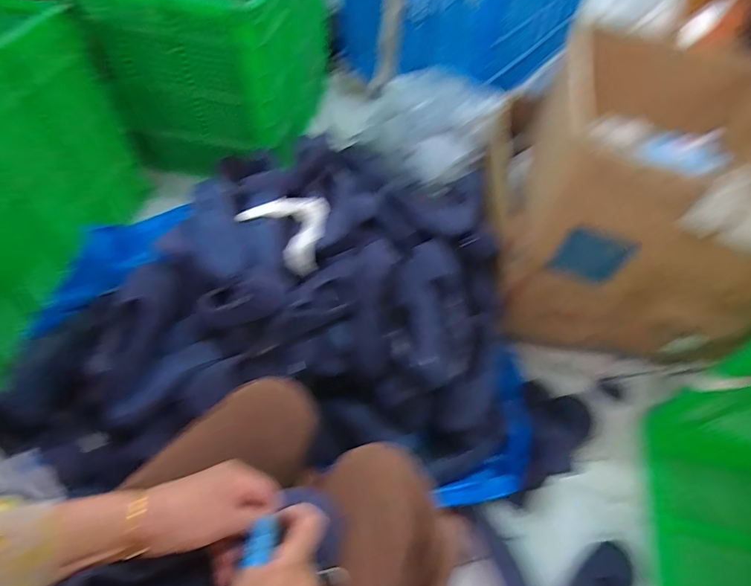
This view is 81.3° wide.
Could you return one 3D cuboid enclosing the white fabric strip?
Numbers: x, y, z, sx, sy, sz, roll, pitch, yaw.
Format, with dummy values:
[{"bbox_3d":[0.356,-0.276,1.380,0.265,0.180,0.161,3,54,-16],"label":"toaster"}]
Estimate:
[{"bbox_3d":[-0.168,-0.144,0.876,0.184,0.046,0.144,43,98,23],"label":"white fabric strip"}]

